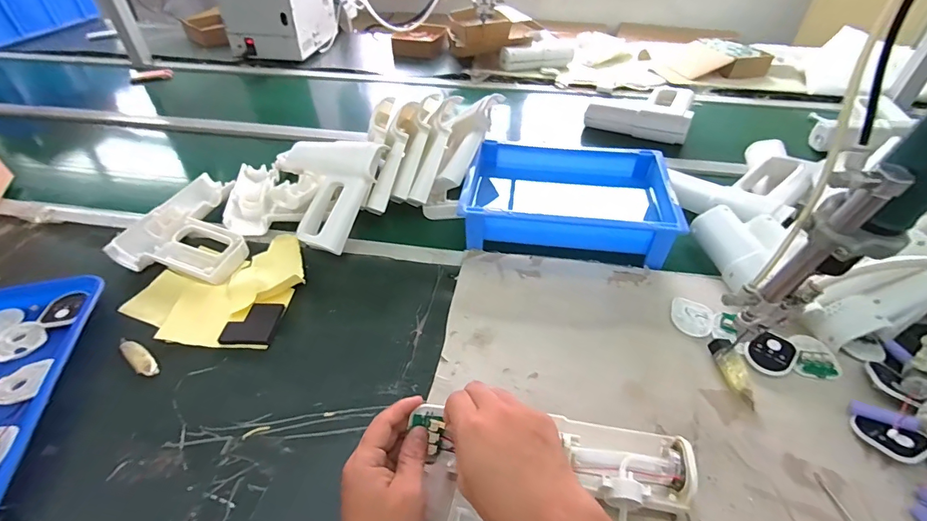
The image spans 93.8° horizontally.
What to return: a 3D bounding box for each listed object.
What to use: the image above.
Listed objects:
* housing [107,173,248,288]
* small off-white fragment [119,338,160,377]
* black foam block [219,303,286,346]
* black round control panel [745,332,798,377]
[{"bbox_3d":[-0.393,-0.056,0.665,0.185,0.031,0.196,10,43,11],"label":"housing"},{"bbox_3d":[-0.380,0.113,0.508,0.075,0.011,0.021,29,50,28],"label":"small off-white fragment"},{"bbox_3d":[-0.261,0.079,0.536,0.061,0.010,0.059,0,42,0],"label":"black foam block"},{"bbox_3d":[0.357,0.108,0.503,0.058,0.013,0.048,-25,48,-25],"label":"black round control panel"}]

